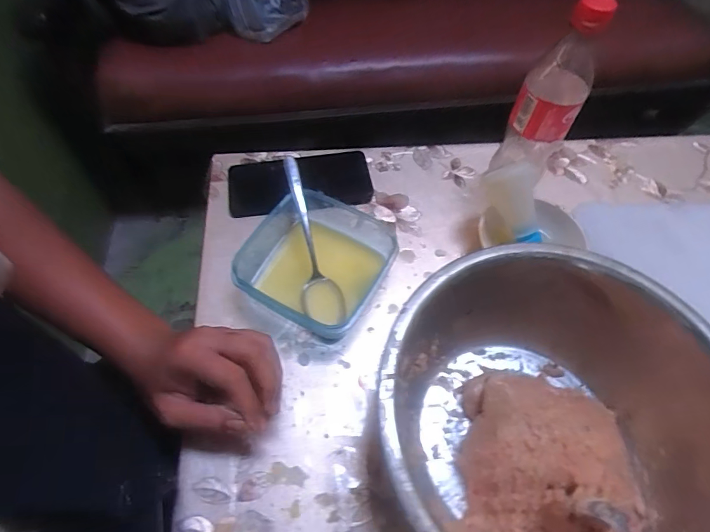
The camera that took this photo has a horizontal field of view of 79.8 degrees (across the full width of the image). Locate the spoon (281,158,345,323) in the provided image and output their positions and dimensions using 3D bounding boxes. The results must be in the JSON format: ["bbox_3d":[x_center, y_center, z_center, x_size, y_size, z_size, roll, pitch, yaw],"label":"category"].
[{"bbox_3d":[-0.046,-0.024,0.430,0.039,0.023,0.174,-13,84,-8],"label":"spoon"}]

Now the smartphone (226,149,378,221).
[{"bbox_3d":[-0.067,-0.098,0.508,0.166,0.014,0.078,-8,61,-5],"label":"smartphone"}]

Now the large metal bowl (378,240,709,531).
[{"bbox_3d":[0.138,0.123,0.317,0.237,0.114,0.229,0,61,-1],"label":"large metal bowl"}]

